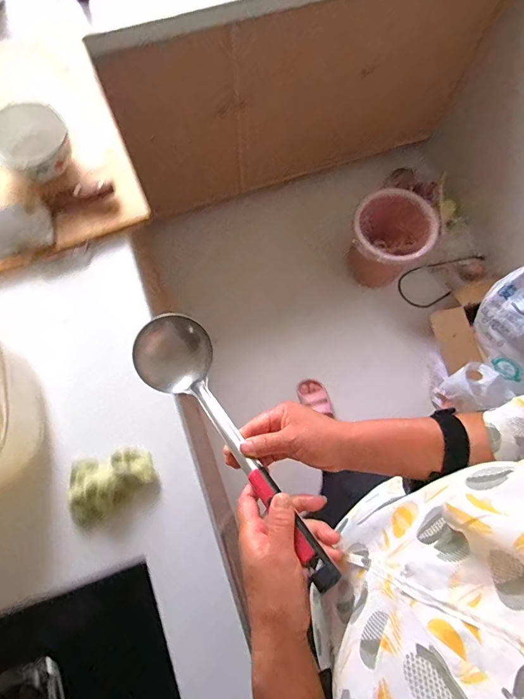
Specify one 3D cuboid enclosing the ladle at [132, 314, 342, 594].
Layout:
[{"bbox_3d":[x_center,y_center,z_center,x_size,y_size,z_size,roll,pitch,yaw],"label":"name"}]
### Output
[{"bbox_3d":[-0.034,0.090,0.418,0.088,0.059,0.332,-35,59,-10],"label":"ladle"}]

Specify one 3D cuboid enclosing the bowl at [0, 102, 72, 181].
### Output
[{"bbox_3d":[-0.389,-0.352,0.663,0.119,0.067,0.096,-35,76,-10],"label":"bowl"}]

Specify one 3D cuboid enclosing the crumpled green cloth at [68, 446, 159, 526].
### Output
[{"bbox_3d":[-0.223,0.198,0.578,0.124,0.037,0.091,-15,74,-5],"label":"crumpled green cloth"}]

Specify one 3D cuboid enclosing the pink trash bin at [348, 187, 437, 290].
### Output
[{"bbox_3d":[0.466,-0.398,1.512,0.267,0.386,0.267,-35,76,-10],"label":"pink trash bin"}]

